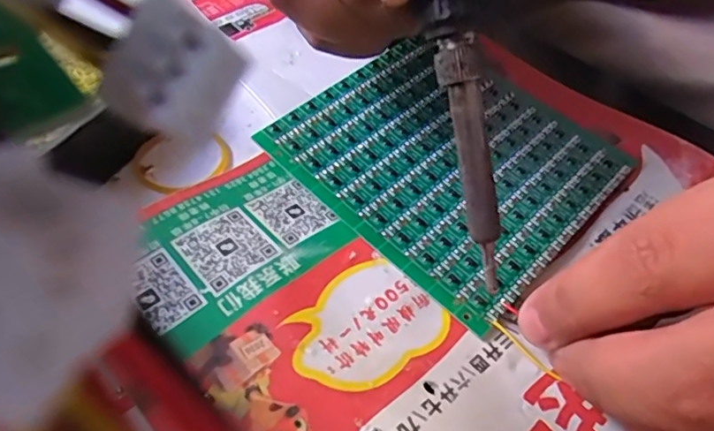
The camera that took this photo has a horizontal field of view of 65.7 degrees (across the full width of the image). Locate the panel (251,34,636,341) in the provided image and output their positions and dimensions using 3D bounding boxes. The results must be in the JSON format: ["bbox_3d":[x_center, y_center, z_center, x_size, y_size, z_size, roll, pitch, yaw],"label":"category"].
[{"bbox_3d":[0.033,-0.022,0.194,0.098,0.011,0.093,38,58,24],"label":"panel"}]

